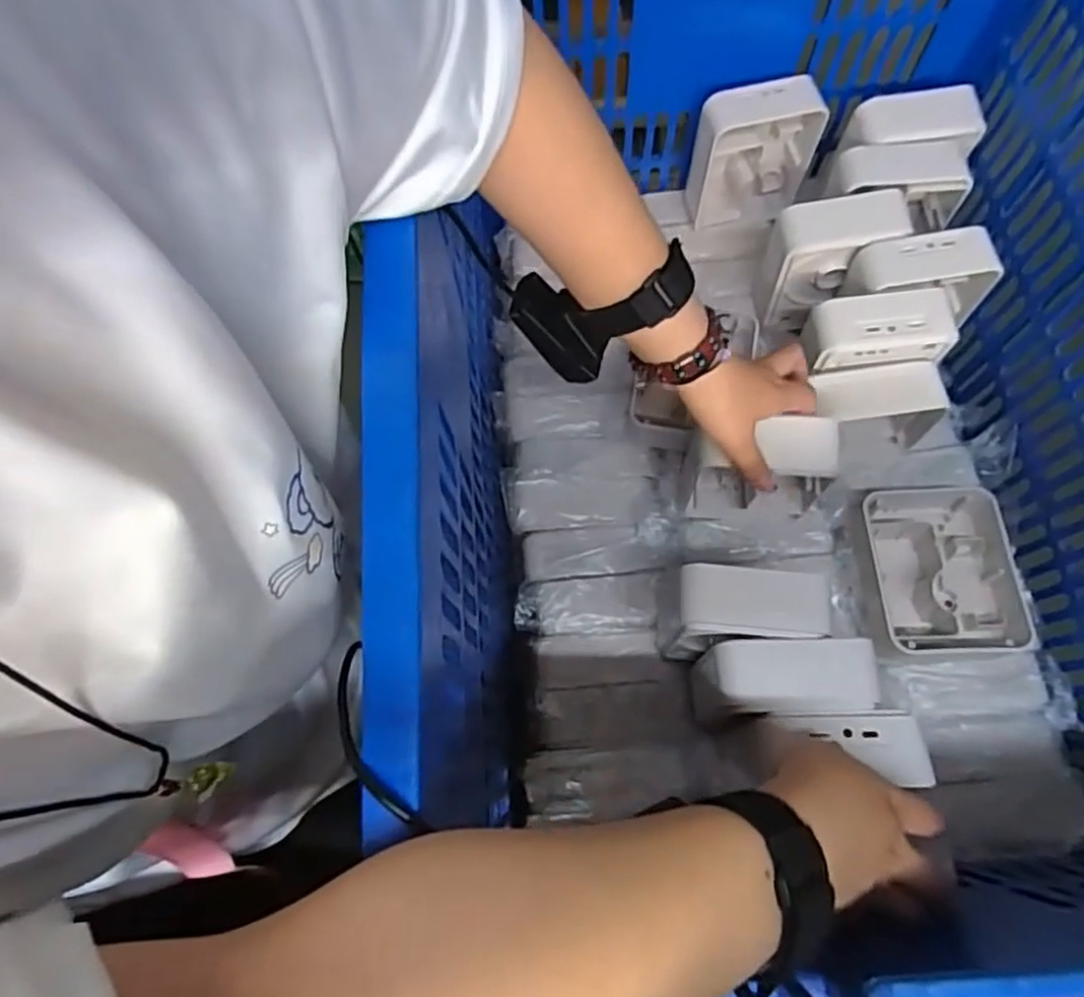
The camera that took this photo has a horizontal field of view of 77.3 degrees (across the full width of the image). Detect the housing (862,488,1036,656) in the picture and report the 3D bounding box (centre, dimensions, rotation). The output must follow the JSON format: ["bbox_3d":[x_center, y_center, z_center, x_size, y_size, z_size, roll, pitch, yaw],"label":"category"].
[{"bbox_3d":[0.309,0.055,0.527,0.099,0.042,0.128,0,70,3],"label":"housing"}]

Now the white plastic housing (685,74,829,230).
[{"bbox_3d":[0.192,-0.309,0.623,0.103,0.134,0.040,-6,70,1],"label":"white plastic housing"}]

